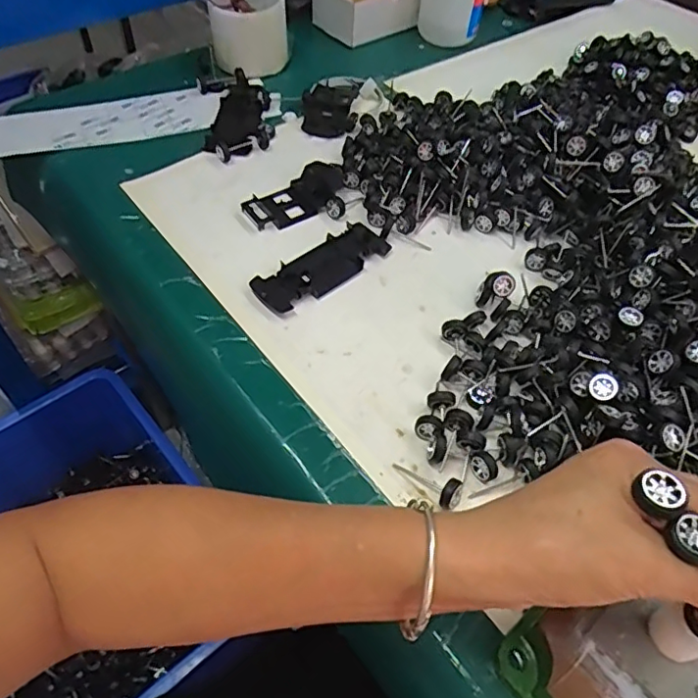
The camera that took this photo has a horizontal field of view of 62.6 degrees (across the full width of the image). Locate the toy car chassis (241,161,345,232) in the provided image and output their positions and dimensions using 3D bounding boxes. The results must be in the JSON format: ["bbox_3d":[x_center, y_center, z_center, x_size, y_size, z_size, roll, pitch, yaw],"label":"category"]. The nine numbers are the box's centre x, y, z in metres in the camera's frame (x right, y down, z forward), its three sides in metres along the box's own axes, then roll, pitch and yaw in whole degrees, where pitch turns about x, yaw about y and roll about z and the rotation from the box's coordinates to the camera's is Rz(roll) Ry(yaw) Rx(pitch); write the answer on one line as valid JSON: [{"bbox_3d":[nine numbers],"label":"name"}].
[{"bbox_3d":[-0.046,-0.142,0.542,0.105,0.014,0.052,-33,61,-24],"label":"toy car chassis"}]

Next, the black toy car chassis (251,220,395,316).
[{"bbox_3d":[-0.022,-0.071,0.490,0.124,0.006,0.046,-36,62,-25],"label":"black toy car chassis"}]

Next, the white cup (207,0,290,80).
[{"bbox_3d":[-0.114,-0.368,0.664,0.087,0.072,0.088,-7,54,-7],"label":"white cup"}]

